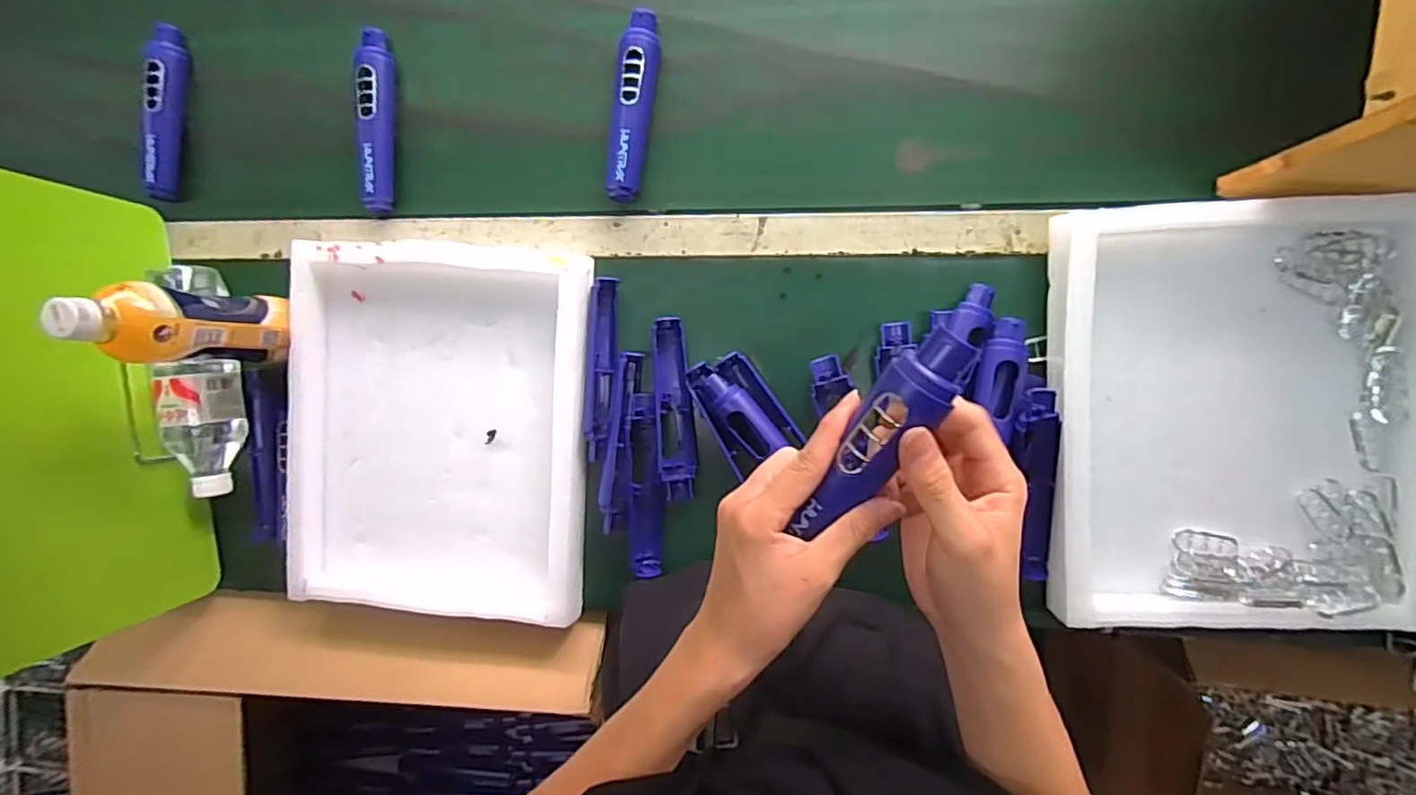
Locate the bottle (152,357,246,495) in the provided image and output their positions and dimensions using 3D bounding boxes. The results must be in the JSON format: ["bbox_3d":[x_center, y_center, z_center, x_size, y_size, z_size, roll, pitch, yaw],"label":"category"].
[{"bbox_3d":[-0.511,0.028,0.648,0.061,0.054,0.142,8,107,4],"label":"bottle"}]

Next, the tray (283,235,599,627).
[{"bbox_3d":[-0.265,0.035,0.623,0.299,0.041,0.357,4,93,5],"label":"tray"}]

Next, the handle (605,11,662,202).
[{"bbox_3d":[-0.070,-0.275,0.601,0.036,0.022,0.176,8,93,5],"label":"handle"}]

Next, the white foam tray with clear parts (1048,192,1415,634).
[{"bbox_3d":[0.443,0.016,0.548,0.282,0.063,0.346,-3,92,5],"label":"white foam tray with clear parts"}]

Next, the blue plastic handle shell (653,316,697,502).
[{"bbox_3d":[-0.032,0.011,0.616,0.033,0.021,0.172,-4,92,5],"label":"blue plastic handle shell"}]

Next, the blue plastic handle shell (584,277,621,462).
[{"bbox_3d":[-0.098,-0.027,0.610,0.029,0.024,0.168,3,93,5],"label":"blue plastic handle shell"}]

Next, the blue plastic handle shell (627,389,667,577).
[{"bbox_3d":[-0.059,0.085,0.613,0.031,0.019,0.174,-1,93,5],"label":"blue plastic handle shell"}]

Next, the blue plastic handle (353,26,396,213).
[{"bbox_3d":[-0.323,-0.270,0.625,0.028,0.023,0.170,0,93,5],"label":"blue plastic handle"}]

